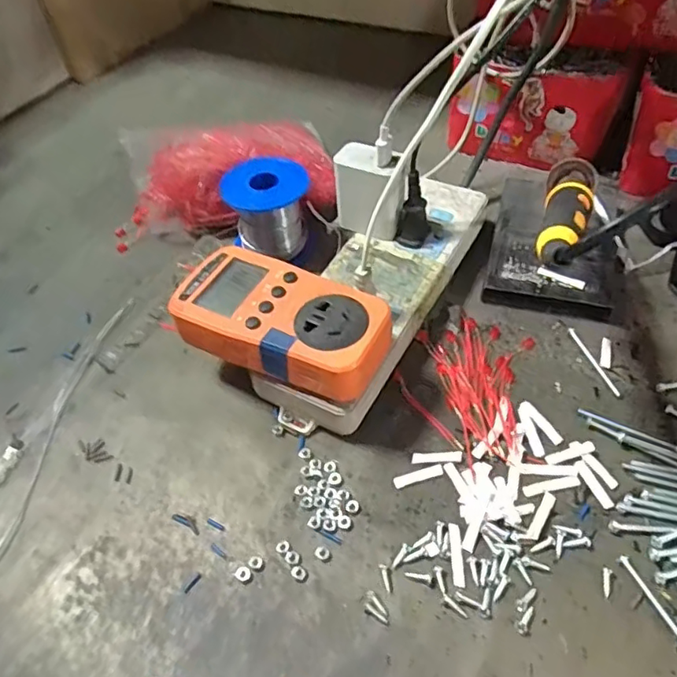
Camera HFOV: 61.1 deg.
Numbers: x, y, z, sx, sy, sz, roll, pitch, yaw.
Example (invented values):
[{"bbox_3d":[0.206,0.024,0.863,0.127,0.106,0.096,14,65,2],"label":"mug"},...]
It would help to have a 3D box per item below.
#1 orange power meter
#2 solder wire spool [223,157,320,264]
[{"bbox_3d":[-0.034,-0.009,0.345,0.124,0.031,0.065,23,56,22],"label":"orange power meter"},{"bbox_3d":[-0.053,-0.099,0.450,0.060,0.067,0.058,-2,51,3],"label":"solder wire spool"}]

